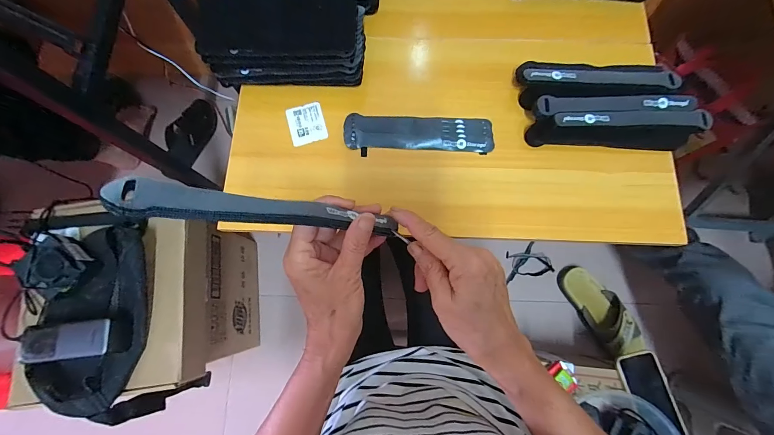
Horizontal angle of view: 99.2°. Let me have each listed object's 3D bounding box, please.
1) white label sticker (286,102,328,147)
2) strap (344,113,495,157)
[{"bbox_3d":[-0.112,-0.130,0.459,0.049,0.004,0.058,-15,76,-3],"label":"white label sticker"},{"bbox_3d":[0.043,-0.114,0.448,0.199,0.004,0.051,3,76,2],"label":"strap"}]

